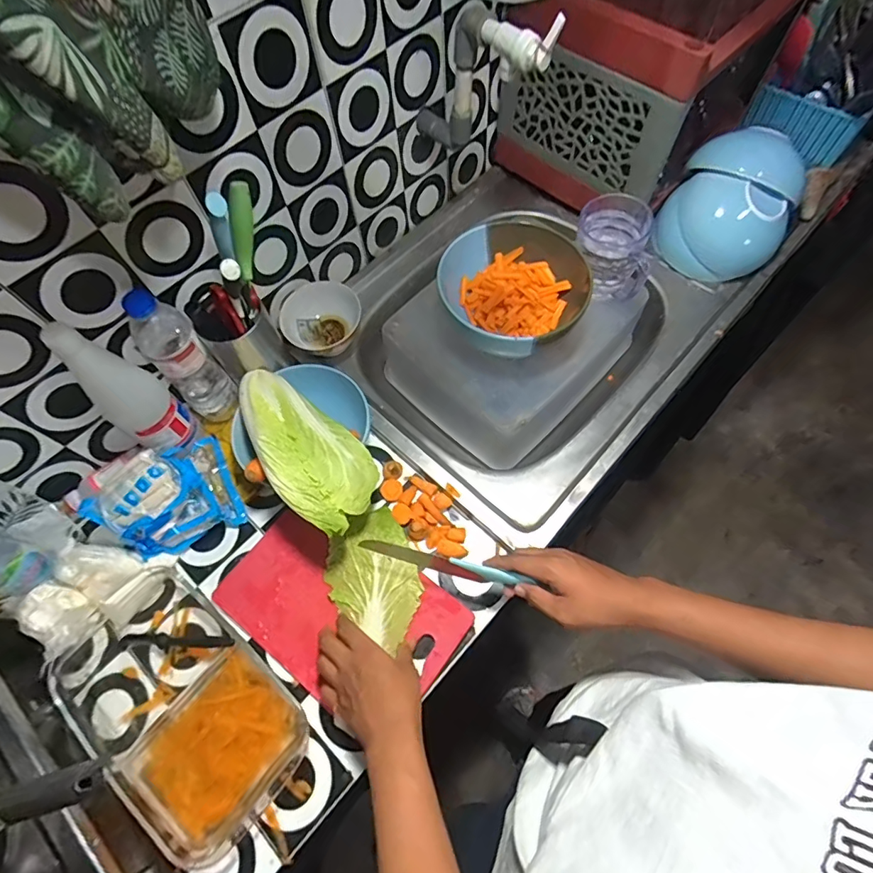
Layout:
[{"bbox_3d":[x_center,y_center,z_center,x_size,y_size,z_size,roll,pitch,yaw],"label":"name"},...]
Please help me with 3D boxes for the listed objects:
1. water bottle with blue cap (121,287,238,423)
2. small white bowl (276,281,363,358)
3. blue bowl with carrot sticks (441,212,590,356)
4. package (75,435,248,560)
[{"bbox_3d":[-0.323,-0.098,0.621,0.063,0.218,0.063,41,73,18],"label":"water bottle with blue cap"},{"bbox_3d":[-0.176,-0.177,0.733,0.109,0.052,0.114,-1,66,2],"label":"small white bowl"},{"bbox_3d":[0.102,-0.192,0.681,0.188,0.088,0.187,-1,66,2],"label":"blue bowl with carrot sticks"},{"bbox_3d":[-0.351,0.076,0.622,0.154,0.092,0.117,-24,67,-8],"label":"package"}]

